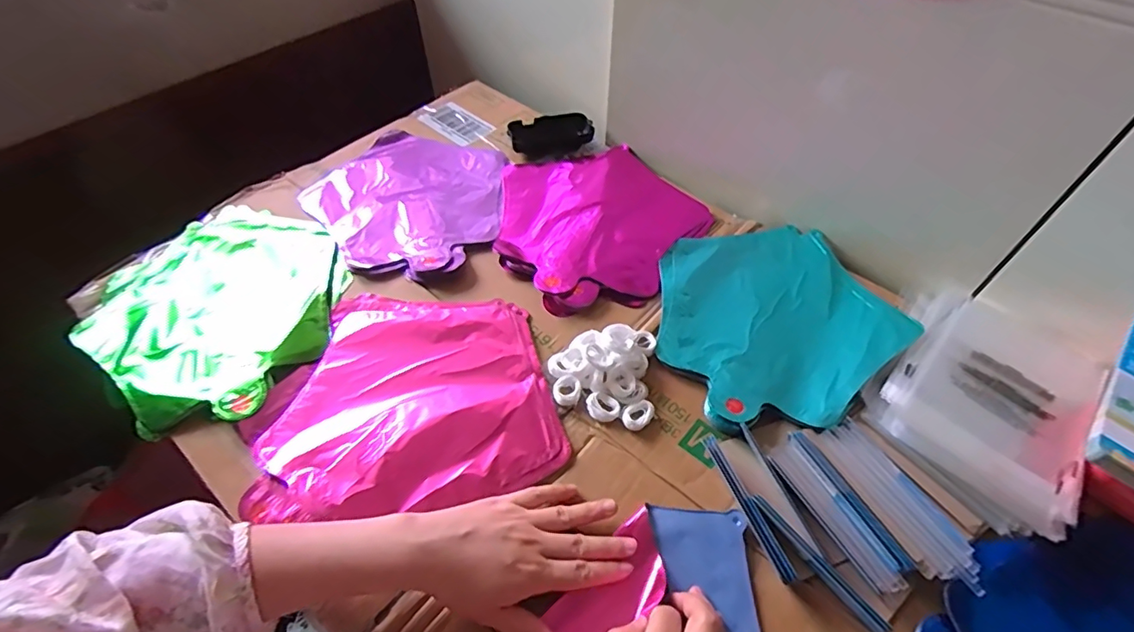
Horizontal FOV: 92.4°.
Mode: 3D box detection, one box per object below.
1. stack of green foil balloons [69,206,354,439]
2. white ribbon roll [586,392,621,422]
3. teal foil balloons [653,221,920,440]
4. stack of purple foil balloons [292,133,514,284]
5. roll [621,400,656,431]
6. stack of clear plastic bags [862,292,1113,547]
[{"bbox_3d":[-0.342,-0.007,0.549,0.264,0.045,0.240,30,57,20],"label":"stack of green foil balloons"},{"bbox_3d":[0.031,0.079,0.469,0.030,0.010,0.022,14,54,10],"label":"white ribbon roll"},{"bbox_3d":[0.199,-0.003,0.529,0.229,0.021,0.226,-17,55,-13],"label":"teal foil balloons"},{"bbox_3d":[-0.174,-0.146,0.638,0.236,0.014,0.231,33,59,22],"label":"stack of purple foil balloons"},{"bbox_3d":[0.061,0.085,0.466,0.031,0.009,0.019,-33,60,-24],"label":"roll"},{"bbox_3d":[0.363,0.063,0.472,0.151,0.029,0.212,35,59,23],"label":"stack of clear plastic bags"}]

